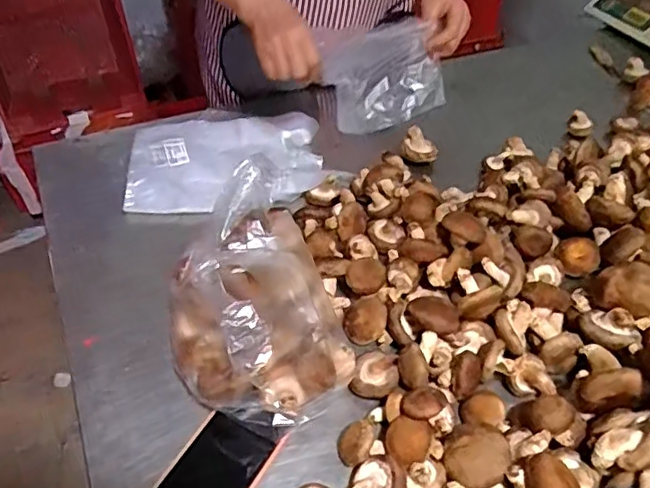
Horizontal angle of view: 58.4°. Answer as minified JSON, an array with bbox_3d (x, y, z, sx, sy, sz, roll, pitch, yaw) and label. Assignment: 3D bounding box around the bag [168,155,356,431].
[{"bbox_3d":[-0.073,0.053,0.611,0.178,0.149,0.261,-13,46,-15],"label":"bag"}]

